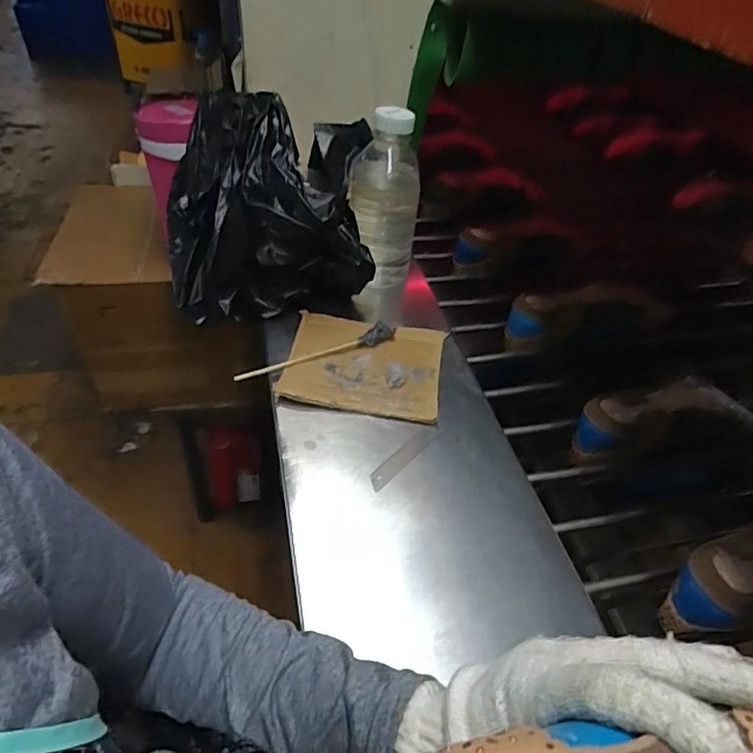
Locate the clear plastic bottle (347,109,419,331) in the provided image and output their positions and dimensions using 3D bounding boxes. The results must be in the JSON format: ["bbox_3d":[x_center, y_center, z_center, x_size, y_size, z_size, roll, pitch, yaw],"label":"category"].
[{"bbox_3d":[0.007,-0.205,0.707,0.090,0.264,0.092,6,44,-2],"label":"clear plastic bottle"}]

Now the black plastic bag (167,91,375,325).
[{"bbox_3d":[-0.122,-0.198,0.639,0.248,0.208,0.161,-7,46,-15],"label":"black plastic bag"}]

